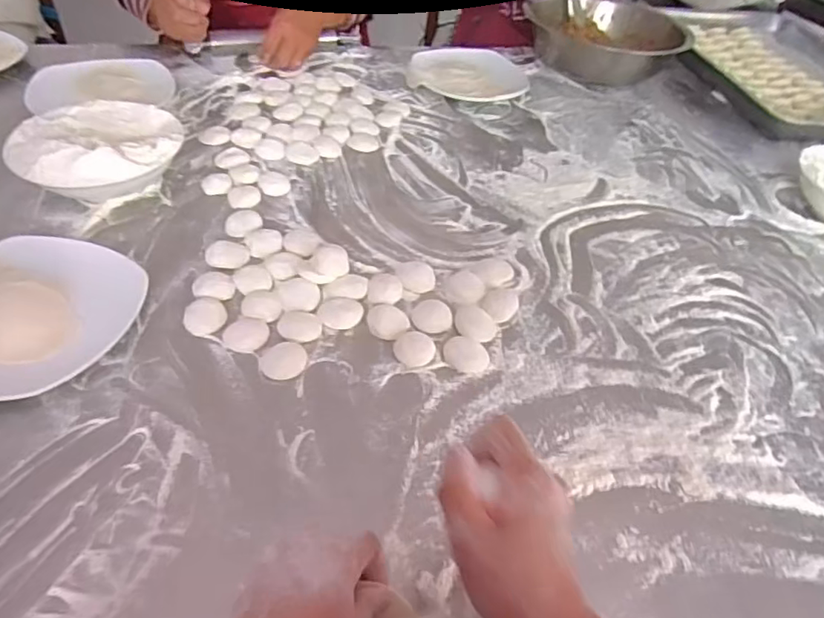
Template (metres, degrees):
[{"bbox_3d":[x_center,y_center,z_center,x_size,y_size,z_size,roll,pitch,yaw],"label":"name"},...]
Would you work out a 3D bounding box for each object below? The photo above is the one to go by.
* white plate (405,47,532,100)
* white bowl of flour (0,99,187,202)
[{"bbox_3d":[0.084,-0.390,0.954,0.181,0.031,0.181,4,45,-4],"label":"white plate"},{"bbox_3d":[-0.349,-0.178,0.644,0.164,0.075,0.160,4,45,-4],"label":"white bowl of flour"}]

